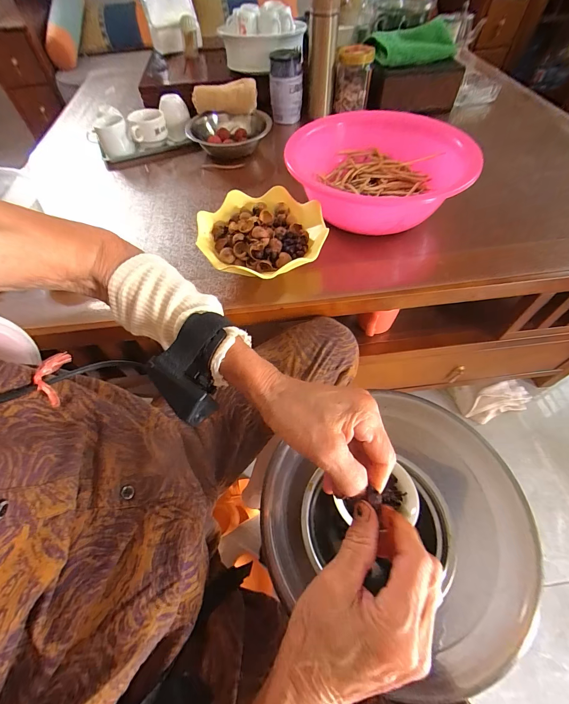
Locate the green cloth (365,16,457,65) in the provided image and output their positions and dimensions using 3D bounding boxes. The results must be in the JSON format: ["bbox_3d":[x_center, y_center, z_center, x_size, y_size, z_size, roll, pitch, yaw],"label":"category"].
[{"bbox_3d":[0.332,-0.824,0.823,0.226,0.055,0.137,-14,57,-5],"label":"green cloth"}]

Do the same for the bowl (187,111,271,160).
[{"bbox_3d":[-0.132,-0.524,0.751,0.194,0.058,0.194,-7,56,0],"label":"bowl"}]

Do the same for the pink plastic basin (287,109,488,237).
[{"bbox_3d":[0.166,-0.316,0.564,0.286,0.104,0.304,-2,57,3],"label":"pink plastic basin"}]

